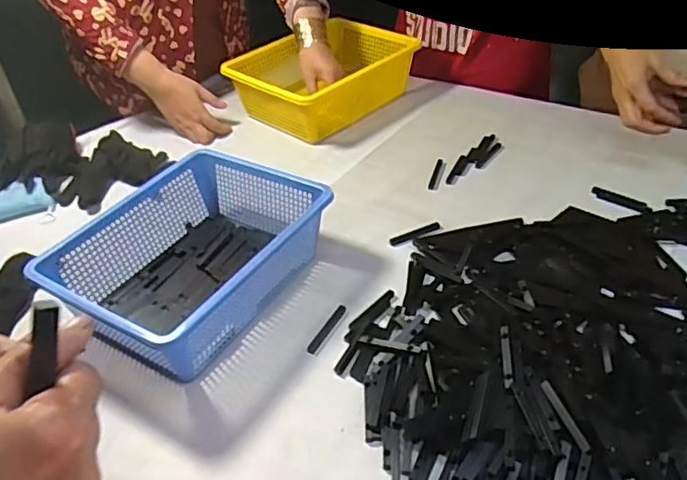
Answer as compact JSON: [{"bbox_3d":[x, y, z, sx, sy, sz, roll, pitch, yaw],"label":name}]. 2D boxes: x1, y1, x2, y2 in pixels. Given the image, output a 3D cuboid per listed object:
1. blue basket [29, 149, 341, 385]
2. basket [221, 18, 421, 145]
[{"bbox_3d":[-0.192,0.018,0.762,0.243,0.101,0.302,21,45,29],"label":"blue basket"},{"bbox_3d":[-0.036,-0.324,1.183,0.309,0.093,0.250,-32,46,-29],"label":"basket"}]

